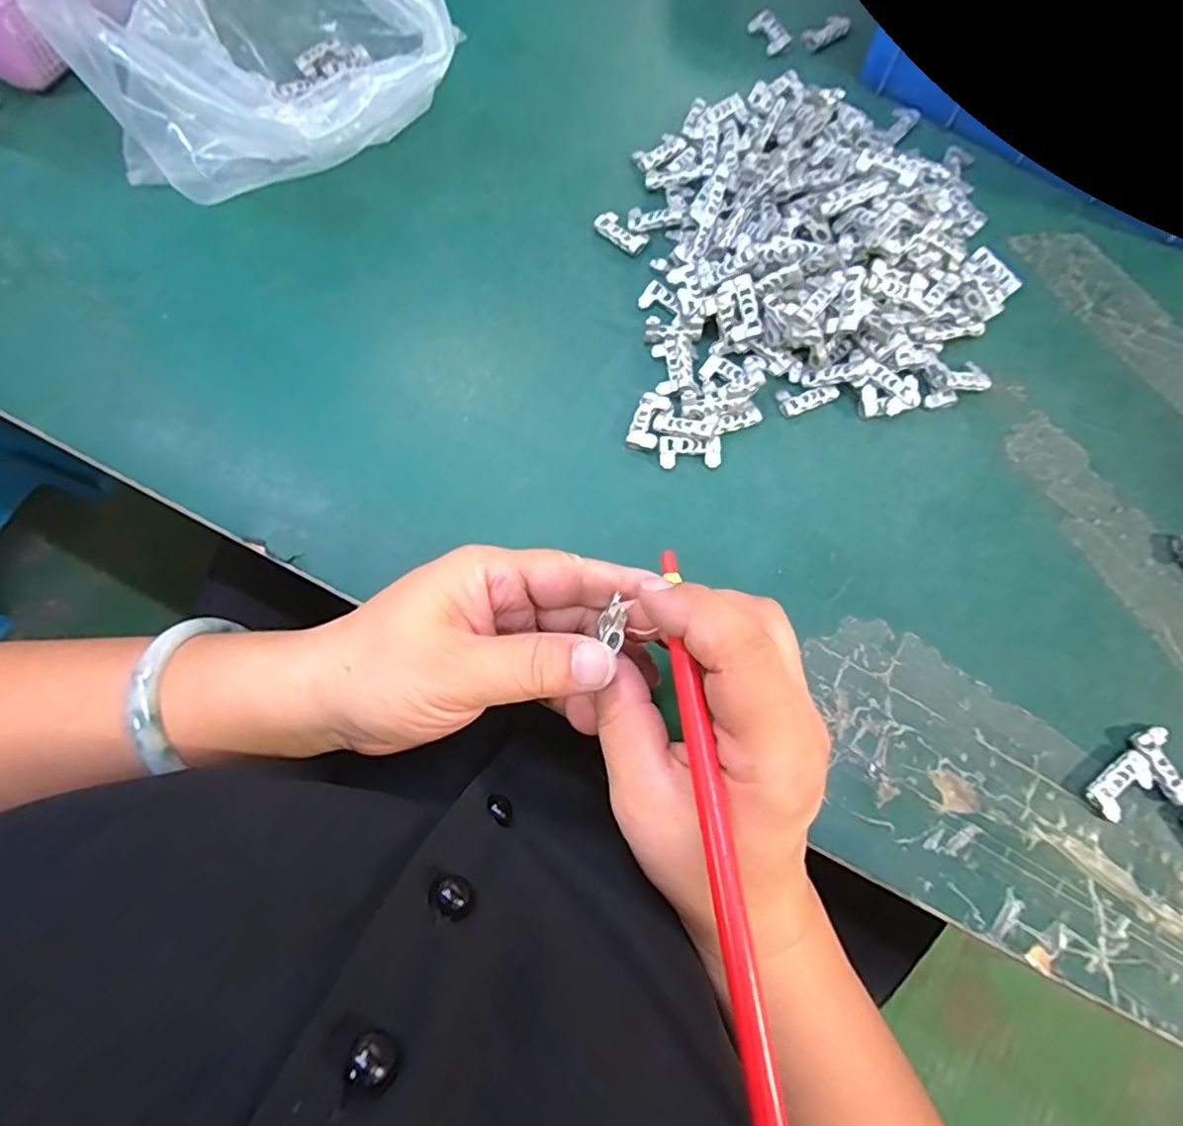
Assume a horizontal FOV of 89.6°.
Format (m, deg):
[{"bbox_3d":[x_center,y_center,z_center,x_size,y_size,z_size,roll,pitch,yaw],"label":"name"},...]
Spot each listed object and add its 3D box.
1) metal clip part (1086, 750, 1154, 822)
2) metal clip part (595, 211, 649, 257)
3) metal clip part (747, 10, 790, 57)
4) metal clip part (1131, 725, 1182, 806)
[{"bbox_3d":[0.228,0.096,0.256,0.030,0.006,0.016,-34,78,-10],"label":"metal clip part"},{"bbox_3d":[0.017,-0.186,0.335,0.030,0.006,0.016,37,77,9],"label":"metal clip part"},{"bbox_3d":[0.114,-0.339,0.383,0.014,0.012,0.029,-29,77,-9],"label":"metal clip part"},{"bbox_3d":[0.250,0.087,0.258,0.017,0.006,0.030,-24,76,-7],"label":"metal clip part"}]

